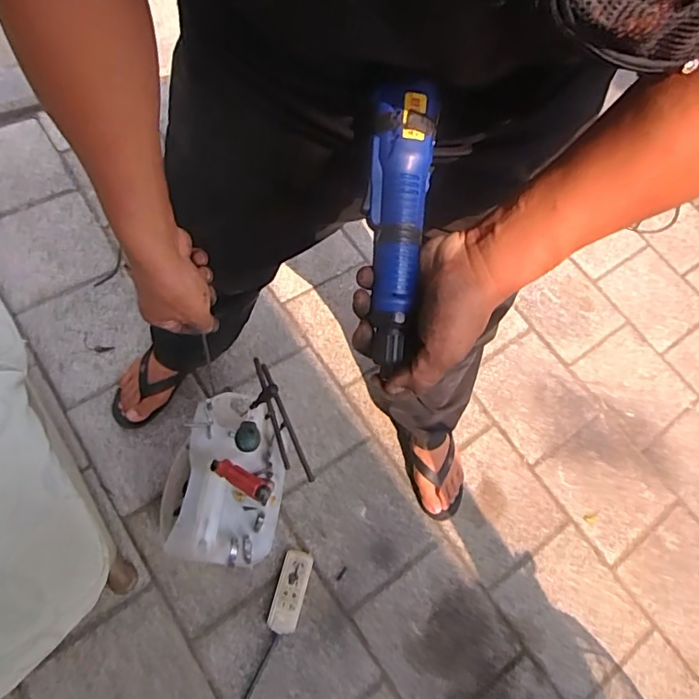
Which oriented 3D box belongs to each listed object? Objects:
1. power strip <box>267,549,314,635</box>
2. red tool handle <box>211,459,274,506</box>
[{"bbox_3d":[-0.108,0.442,0.950,0.053,0.024,0.137,16,64,-2],"label":"power strip"},{"bbox_3d":[-0.143,0.166,0.670,0.114,0.021,0.025,15,61,37],"label":"red tool handle"}]

